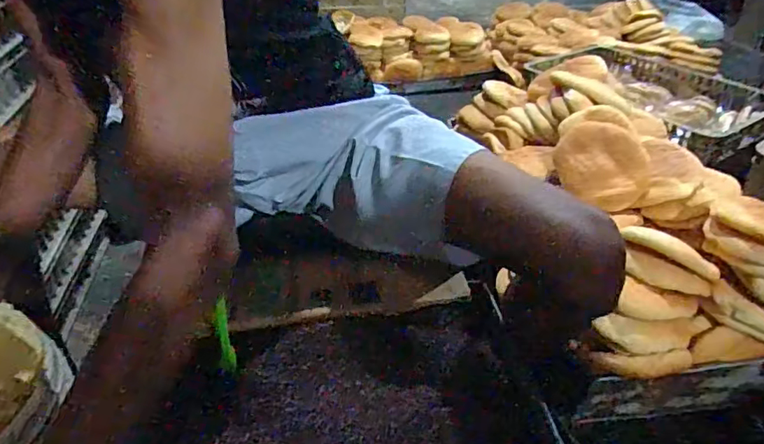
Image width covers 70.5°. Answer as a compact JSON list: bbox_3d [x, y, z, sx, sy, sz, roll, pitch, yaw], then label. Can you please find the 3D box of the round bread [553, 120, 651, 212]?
[{"bbox_3d":[0.362,-0.095,0.887,0.134,0.037,0.165,-17,58,16],"label":"round bread"}]

